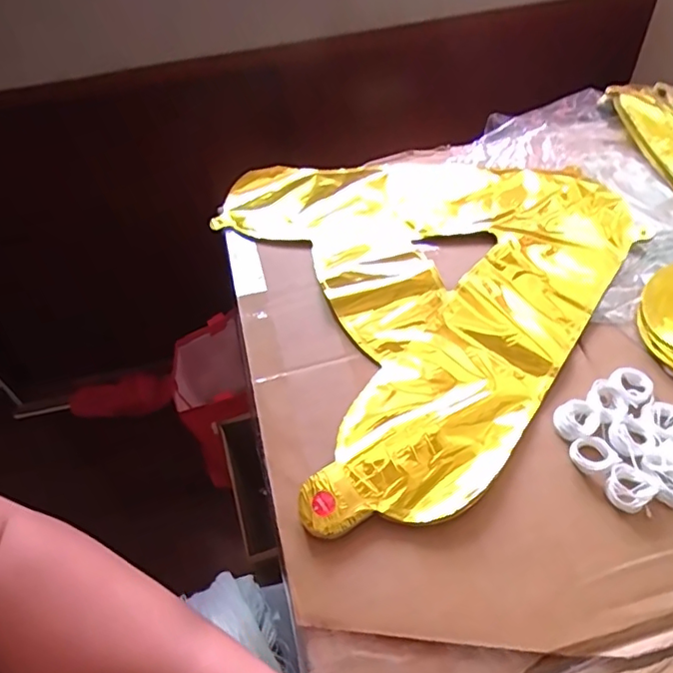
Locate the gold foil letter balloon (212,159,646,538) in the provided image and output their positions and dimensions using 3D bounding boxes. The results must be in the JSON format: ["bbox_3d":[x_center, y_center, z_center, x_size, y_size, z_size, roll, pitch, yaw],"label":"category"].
[{"bbox_3d":[0.093,-0.060,0.482,0.334,0.015,0.385,-17,52,-8],"label":"gold foil letter balloon"}]

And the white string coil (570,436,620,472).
[{"bbox_3d":[0.165,0.076,0.363,0.025,0.007,0.024,-19,52,-10],"label":"white string coil"}]

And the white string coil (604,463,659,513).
[{"bbox_3d":[0.183,0.095,0.350,0.027,0.012,0.028,-3,51,4],"label":"white string coil"}]

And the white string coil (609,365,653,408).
[{"bbox_3d":[0.209,0.033,0.394,0.032,0.004,0.029,-31,55,-18],"label":"white string coil"}]

